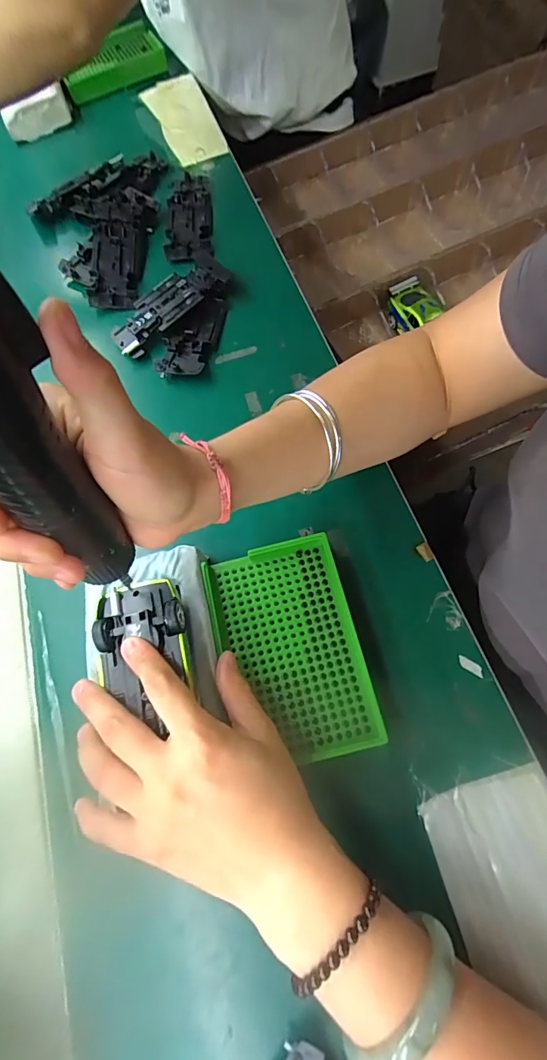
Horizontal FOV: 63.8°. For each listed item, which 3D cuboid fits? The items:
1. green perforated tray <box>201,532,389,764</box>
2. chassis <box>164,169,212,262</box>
[{"bbox_3d":[0.011,0.077,0.295,0.088,0.021,0.137,-15,67,0],"label":"green perforated tray"},{"bbox_3d":[-0.091,-0.341,0.476,0.048,0.014,0.127,-4,68,4],"label":"chassis"}]

